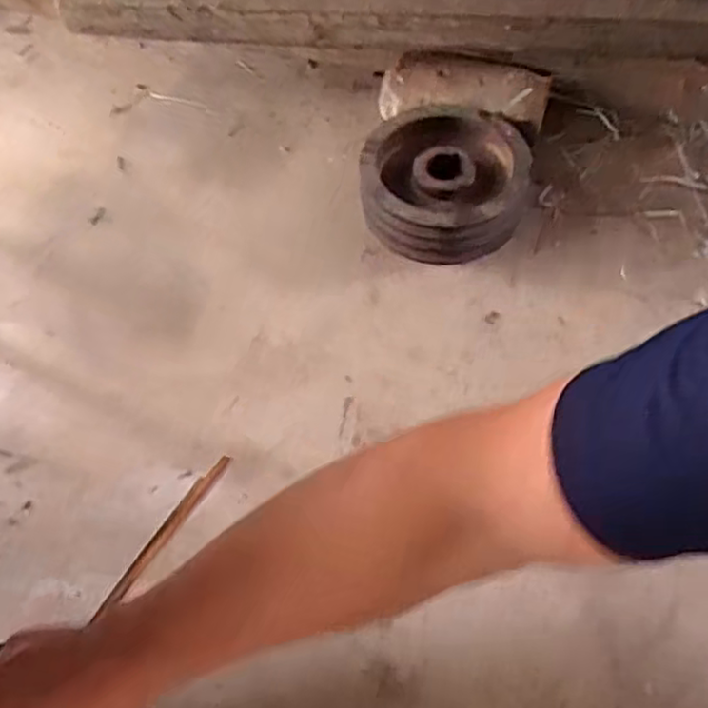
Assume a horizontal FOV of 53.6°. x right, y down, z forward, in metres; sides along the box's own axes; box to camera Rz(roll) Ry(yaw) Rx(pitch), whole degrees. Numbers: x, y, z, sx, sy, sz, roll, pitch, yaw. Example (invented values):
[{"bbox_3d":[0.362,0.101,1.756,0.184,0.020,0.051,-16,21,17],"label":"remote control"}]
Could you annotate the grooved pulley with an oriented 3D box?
[{"bbox_3d":[0.106,-0.204,0.828,0.189,0.080,0.195,5,60,6],"label":"grooved pulley"}]

